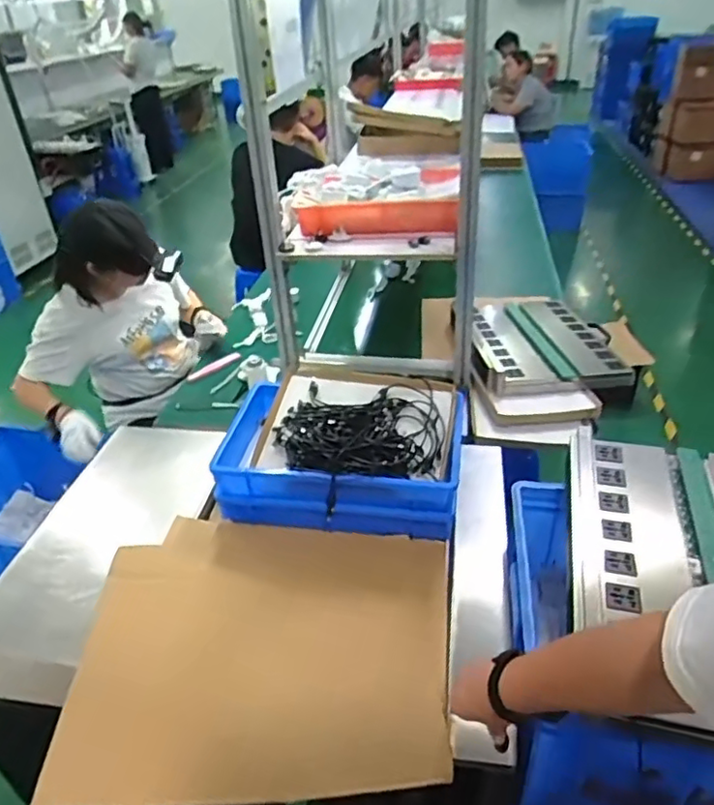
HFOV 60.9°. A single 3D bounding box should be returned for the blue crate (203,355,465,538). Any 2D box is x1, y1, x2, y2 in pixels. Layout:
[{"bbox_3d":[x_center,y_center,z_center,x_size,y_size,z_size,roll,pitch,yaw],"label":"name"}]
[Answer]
[{"bbox_3d":[-0.024,0.087,1.178,0.422,0.156,0.310,4,35,10],"label":"blue crate"}]

